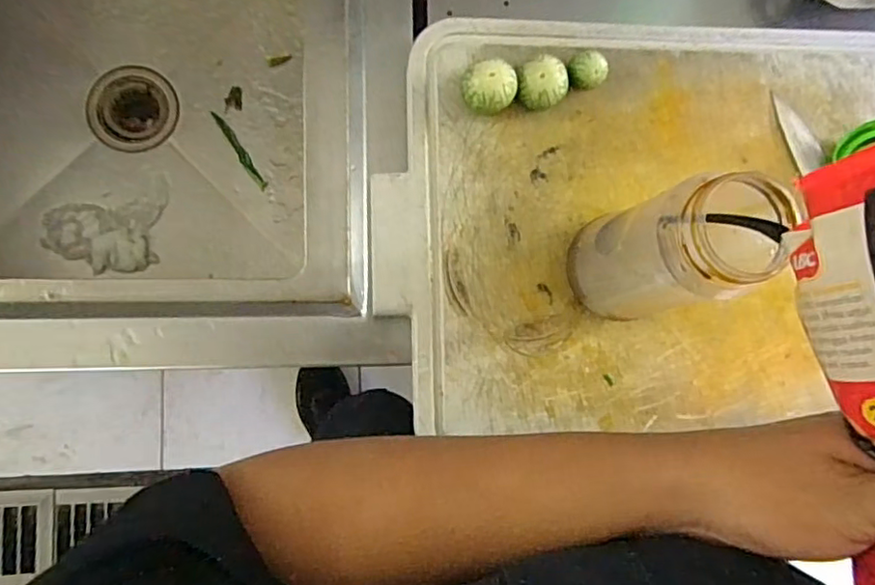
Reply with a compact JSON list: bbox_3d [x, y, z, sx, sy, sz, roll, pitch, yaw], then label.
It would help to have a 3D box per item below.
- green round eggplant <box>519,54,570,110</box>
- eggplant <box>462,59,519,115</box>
[{"bbox_3d":[0.077,-0.155,0.456,0.036,0.035,0.034,1,85,-6],"label":"green round eggplant"},{"bbox_3d":[0.037,-0.148,0.447,0.038,0.037,0.035,1,85,-6],"label":"eggplant"}]

